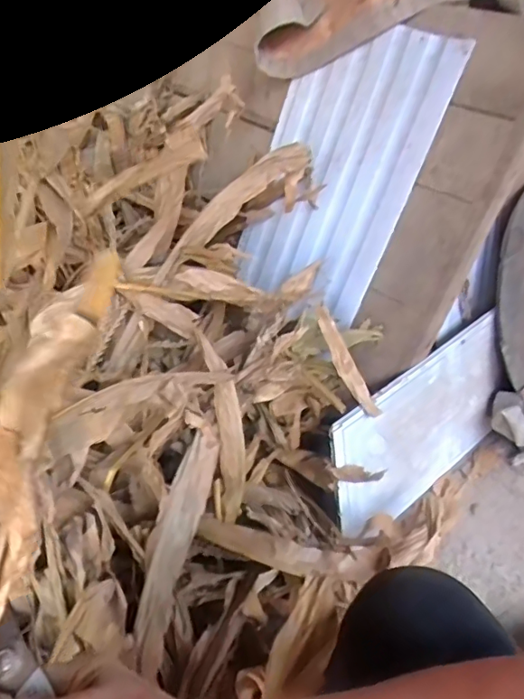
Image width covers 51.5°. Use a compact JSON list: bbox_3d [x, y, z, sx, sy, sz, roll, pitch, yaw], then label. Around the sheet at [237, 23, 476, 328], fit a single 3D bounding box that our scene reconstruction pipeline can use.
[{"bbox_3d":[0.122,-0.297,0.939,0.023,0.476,0.302,-9,38,-46],"label":"sheet"}]

